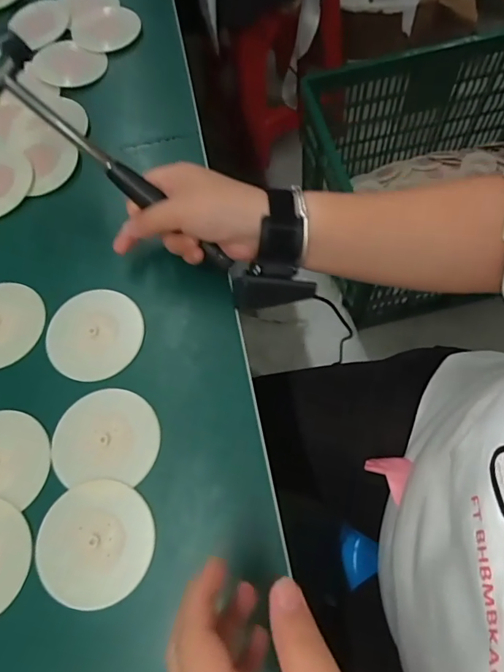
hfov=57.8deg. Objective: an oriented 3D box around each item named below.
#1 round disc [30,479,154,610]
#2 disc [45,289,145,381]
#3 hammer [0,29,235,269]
[{"bbox_3d":[-0.116,0.151,0.337,0.085,0.005,0.082,-1,66,3],"label":"round disc"},{"bbox_3d":[-0.141,-0.004,0.410,0.078,0.010,0.085,-2,68,5],"label":"disc"},{"bbox_3d":[-0.121,-0.148,0.394,0.261,0.034,0.057,38,72,-9],"label":"hammer"}]

